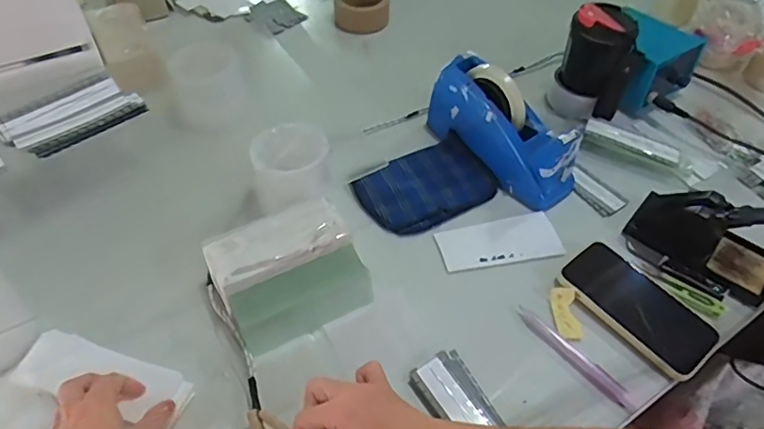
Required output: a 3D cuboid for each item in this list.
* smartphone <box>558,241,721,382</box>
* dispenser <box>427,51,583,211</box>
[{"bbox_3d":[0.274,0.098,0.592,0.087,0.012,0.161,-30,58,-25],"label":"smartphone"},{"bbox_3d":[0.154,-0.107,0.704,0.066,0.127,0.221,-34,71,-27],"label":"dispenser"}]

